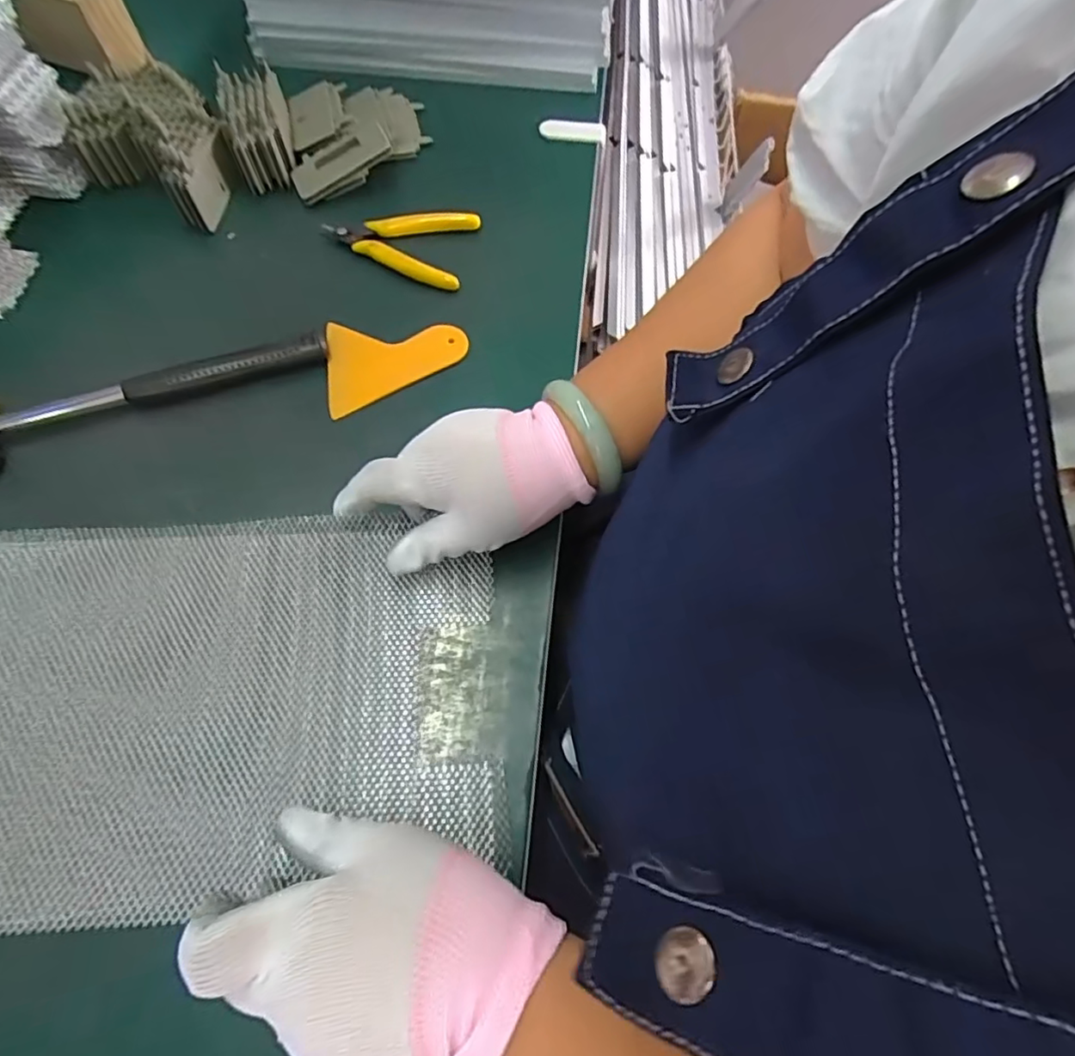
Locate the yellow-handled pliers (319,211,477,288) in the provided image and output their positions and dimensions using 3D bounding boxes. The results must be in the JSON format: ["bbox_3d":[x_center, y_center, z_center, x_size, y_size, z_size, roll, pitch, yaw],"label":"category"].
[{"bbox_3d":[-0.113,-0.233,0.475,0.116,0.017,0.073,11,65,2],"label":"yellow-handled pliers"}]

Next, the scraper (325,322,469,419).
[{"bbox_3d":[-0.101,-0.122,0.424,0.099,0.008,0.075,-10,66,-6],"label":"scraper"}]

